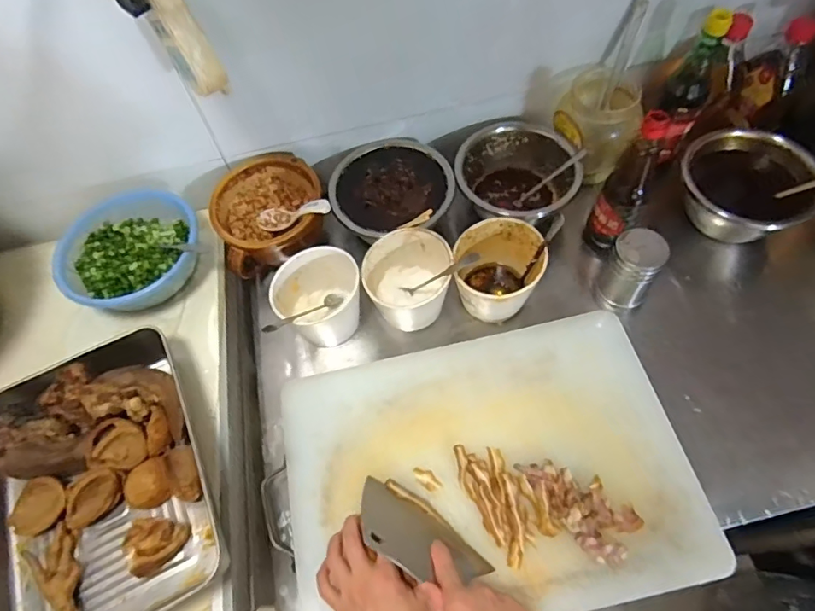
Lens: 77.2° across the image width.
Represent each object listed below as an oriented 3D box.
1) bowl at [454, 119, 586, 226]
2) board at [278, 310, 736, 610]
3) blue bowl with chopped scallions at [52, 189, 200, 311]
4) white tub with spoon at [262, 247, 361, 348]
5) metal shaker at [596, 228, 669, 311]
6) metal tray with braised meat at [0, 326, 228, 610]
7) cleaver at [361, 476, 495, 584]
[{"bbox_3d":[0.160,-0.192,0.761,0.174,0.103,0.135,0,59,4],"label":"bowl"},{"bbox_3d":[0.086,0.188,0.585,0.439,0.029,0.307,-13,60,-2],"label":"board"},{"bbox_3d":[-0.369,-0.074,0.688,0.176,0.060,0.186,-2,61,4],"label":"blue bowl with chopped scallions"},{"bbox_3d":[-0.117,-0.011,0.691,0.111,0.106,0.129,-6,59,1],"label":"white tub with spoon"},{"bbox_3d":[0.286,-0.044,0.656,0.061,0.111,0.053,32,66,21],"label":"metal shaker"},{"bbox_3d":[-0.342,0.186,0.528,0.242,0.079,0.295,-25,62,-9],"label":"metal tray with braised meat"},{"bbox_3d":[0.044,0.269,0.512,0.240,0.026,0.071,31,30,17],"label":"cleaver"}]

